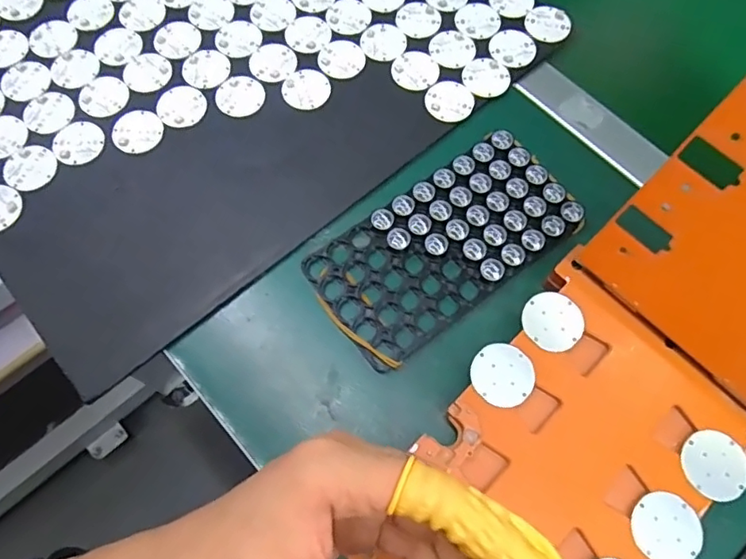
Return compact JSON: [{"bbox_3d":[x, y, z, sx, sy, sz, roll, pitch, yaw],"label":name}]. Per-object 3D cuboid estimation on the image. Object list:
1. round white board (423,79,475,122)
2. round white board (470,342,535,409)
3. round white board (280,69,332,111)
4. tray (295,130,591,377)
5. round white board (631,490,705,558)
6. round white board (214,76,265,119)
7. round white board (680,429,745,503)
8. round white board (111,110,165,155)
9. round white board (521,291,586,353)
[{"bbox_3d":[0.063,-0.147,0.450,0.039,0.004,0.039,0,69,-1],"label":"round white board"},{"bbox_3d":[0.082,0.060,0.347,0.039,0.004,0.038,0,70,0],"label":"round white board"},{"bbox_3d":[-0.055,-0.157,0.452,0.037,0.004,0.040,0,69,-1],"label":"round white board"},{"bbox_3d":[0.052,-0.028,0.404,0.195,0.014,0.098,-35,73,-13],"label":"tray"},{"bbox_3d":[0.170,0.144,0.316,0.038,0.004,0.039,-1,67,2],"label":"round white board"},{"bbox_3d":[-0.109,-0.150,0.450,0.039,0.004,0.035,-29,72,-11],"label":"round white board"},{"bbox_3d":[0.207,0.112,0.330,0.038,0.004,0.039,-1,69,3],"label":"round white board"},{"bbox_3d":[-0.187,-0.118,0.435,0.039,0.004,0.038,0,69,-1],"label":"round white board"},{"bbox_3d":[0.119,0.028,0.360,0.038,0.004,0.039,0,67,0],"label":"round white board"}]

